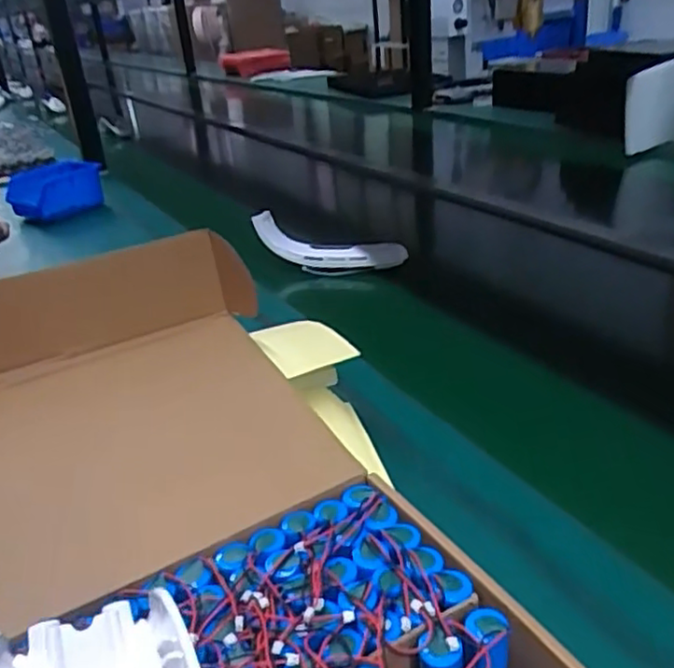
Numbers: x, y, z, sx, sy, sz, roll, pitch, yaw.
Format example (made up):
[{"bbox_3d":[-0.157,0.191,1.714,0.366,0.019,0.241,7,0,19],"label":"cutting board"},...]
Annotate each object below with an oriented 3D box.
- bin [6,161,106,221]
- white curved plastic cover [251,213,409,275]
[{"bbox_3d":[-0.522,-0.274,1.229,0.165,0.070,0.164,-17,30,-20],"label":"bin"},{"bbox_3d":[-0.011,-0.118,0.865,0.196,0.070,0.037,6,30,21],"label":"white curved plastic cover"}]

